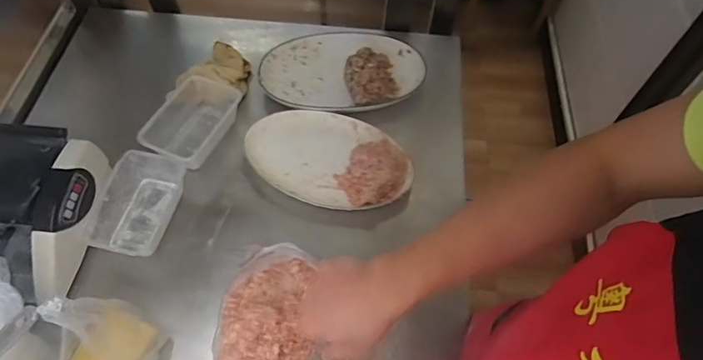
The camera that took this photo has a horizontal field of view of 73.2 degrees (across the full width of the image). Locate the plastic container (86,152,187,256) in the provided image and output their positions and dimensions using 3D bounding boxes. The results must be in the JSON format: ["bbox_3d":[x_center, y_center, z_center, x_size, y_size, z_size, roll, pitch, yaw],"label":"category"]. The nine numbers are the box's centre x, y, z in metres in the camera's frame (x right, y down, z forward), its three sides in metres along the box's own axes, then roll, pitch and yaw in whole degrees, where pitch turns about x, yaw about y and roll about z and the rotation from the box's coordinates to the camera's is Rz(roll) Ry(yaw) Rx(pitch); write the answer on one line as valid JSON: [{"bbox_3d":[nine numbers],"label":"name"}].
[{"bbox_3d":[-0.338,0.040,0.756,0.099,0.056,0.166,10,59,4],"label":"plastic container"}]

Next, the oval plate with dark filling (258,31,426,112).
[{"bbox_3d":[-0.015,-0.218,0.910,0.316,0.041,0.208,-3,59,-4],"label":"oval plate with dark filling"}]

